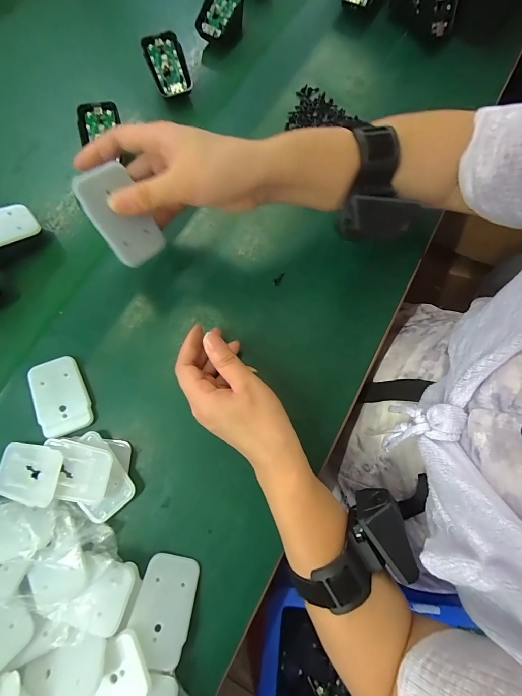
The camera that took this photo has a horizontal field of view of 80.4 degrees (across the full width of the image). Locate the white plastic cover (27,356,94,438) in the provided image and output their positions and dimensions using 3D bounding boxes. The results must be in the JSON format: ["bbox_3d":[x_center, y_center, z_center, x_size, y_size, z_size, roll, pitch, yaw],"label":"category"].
[{"bbox_3d":[-0.183,0.044,0.281,0.042,0.004,0.068,-22,82,-17],"label":"white plastic cover"}]

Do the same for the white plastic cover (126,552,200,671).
[{"bbox_3d":[-0.076,0.204,0.244,0.045,0.004,0.067,21,56,-9],"label":"white plastic cover"}]

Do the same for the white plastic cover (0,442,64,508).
[{"bbox_3d":[-0.195,0.104,0.258,0.062,0.006,0.044,2,68,13],"label":"white plastic cover"}]

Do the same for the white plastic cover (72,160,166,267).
[{"bbox_3d":[-0.108,-0.102,0.242,0.005,0.071,0.042,22,59,41],"label":"white plastic cover"}]

